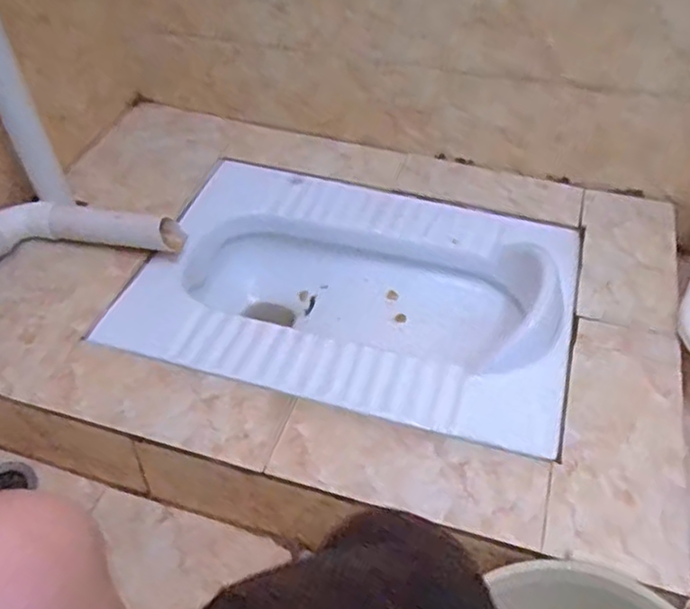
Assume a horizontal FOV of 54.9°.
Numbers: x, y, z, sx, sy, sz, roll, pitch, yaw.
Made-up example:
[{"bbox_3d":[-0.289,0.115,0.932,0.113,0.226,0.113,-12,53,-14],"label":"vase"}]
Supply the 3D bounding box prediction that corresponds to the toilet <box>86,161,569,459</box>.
[{"bbox_3d":[0.016,0.001,0.969,0.597,0.132,0.422,13,51,14],"label":"toilet"}]

